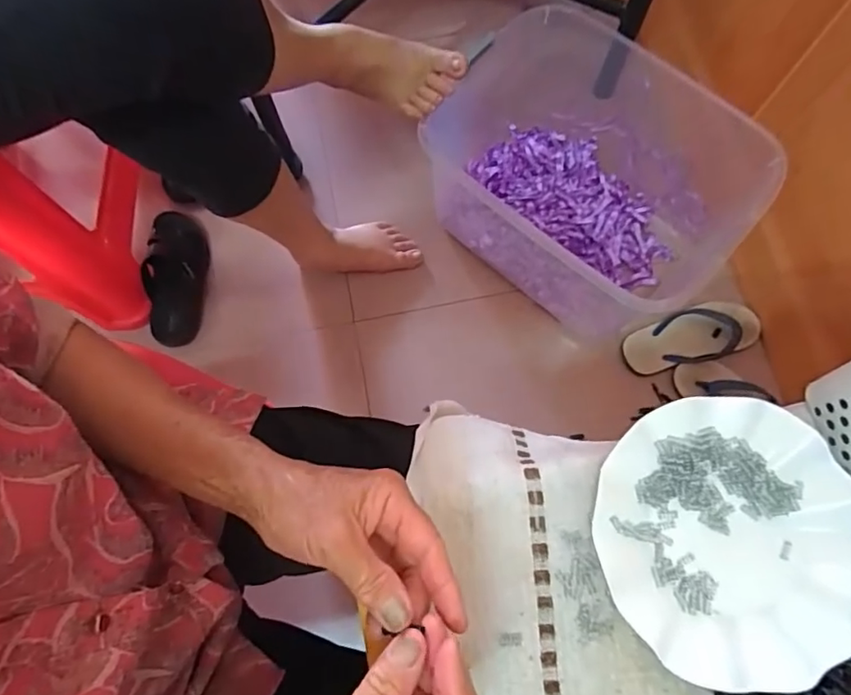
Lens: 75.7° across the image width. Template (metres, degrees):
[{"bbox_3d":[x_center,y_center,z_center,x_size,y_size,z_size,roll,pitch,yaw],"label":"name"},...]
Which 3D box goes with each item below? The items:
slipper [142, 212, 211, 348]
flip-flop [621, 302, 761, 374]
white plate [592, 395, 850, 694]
[{"bbox_3d":[-0.430,-0.125,0.950,0.100,0.055,0.241,0,74,1],"label":"slipper"},{"bbox_3d":[0.458,-0.018,0.943,0.230,0.032,0.095,-16,74,-3],"label":"flip-flop"},{"bbox_3d":[0.211,0.129,0.381,0.182,0.021,0.179,0,74,1],"label":"white plate"}]

